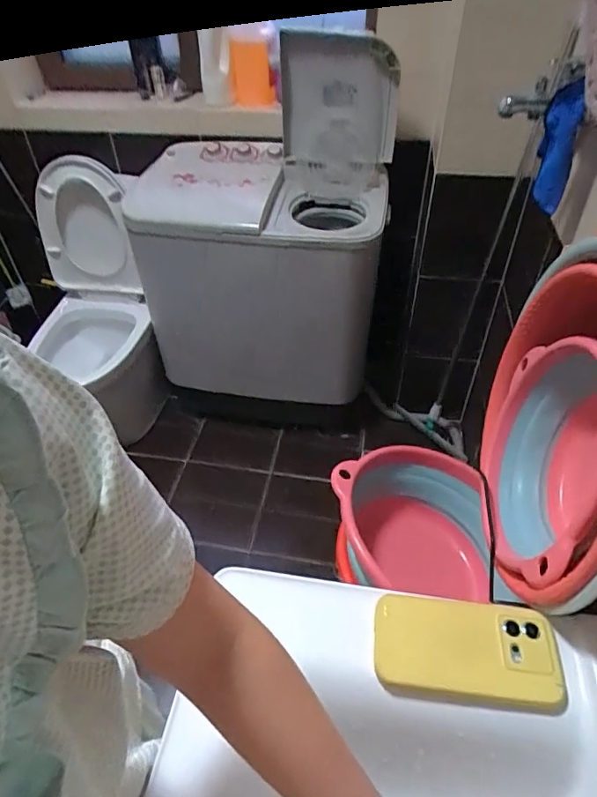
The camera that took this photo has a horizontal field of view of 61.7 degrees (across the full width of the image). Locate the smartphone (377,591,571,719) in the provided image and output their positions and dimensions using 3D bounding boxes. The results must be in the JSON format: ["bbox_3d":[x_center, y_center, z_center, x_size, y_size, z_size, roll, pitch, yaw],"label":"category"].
[{"bbox_3d":[0.161,0.240,0.480,0.170,0.013,0.088,5,45,7],"label":"smartphone"}]

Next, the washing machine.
[{"bbox_3d":[-0.121,-0.500,1.634,0.730,0.985,0.533,7,45,9],"label":"washing machine"}]

